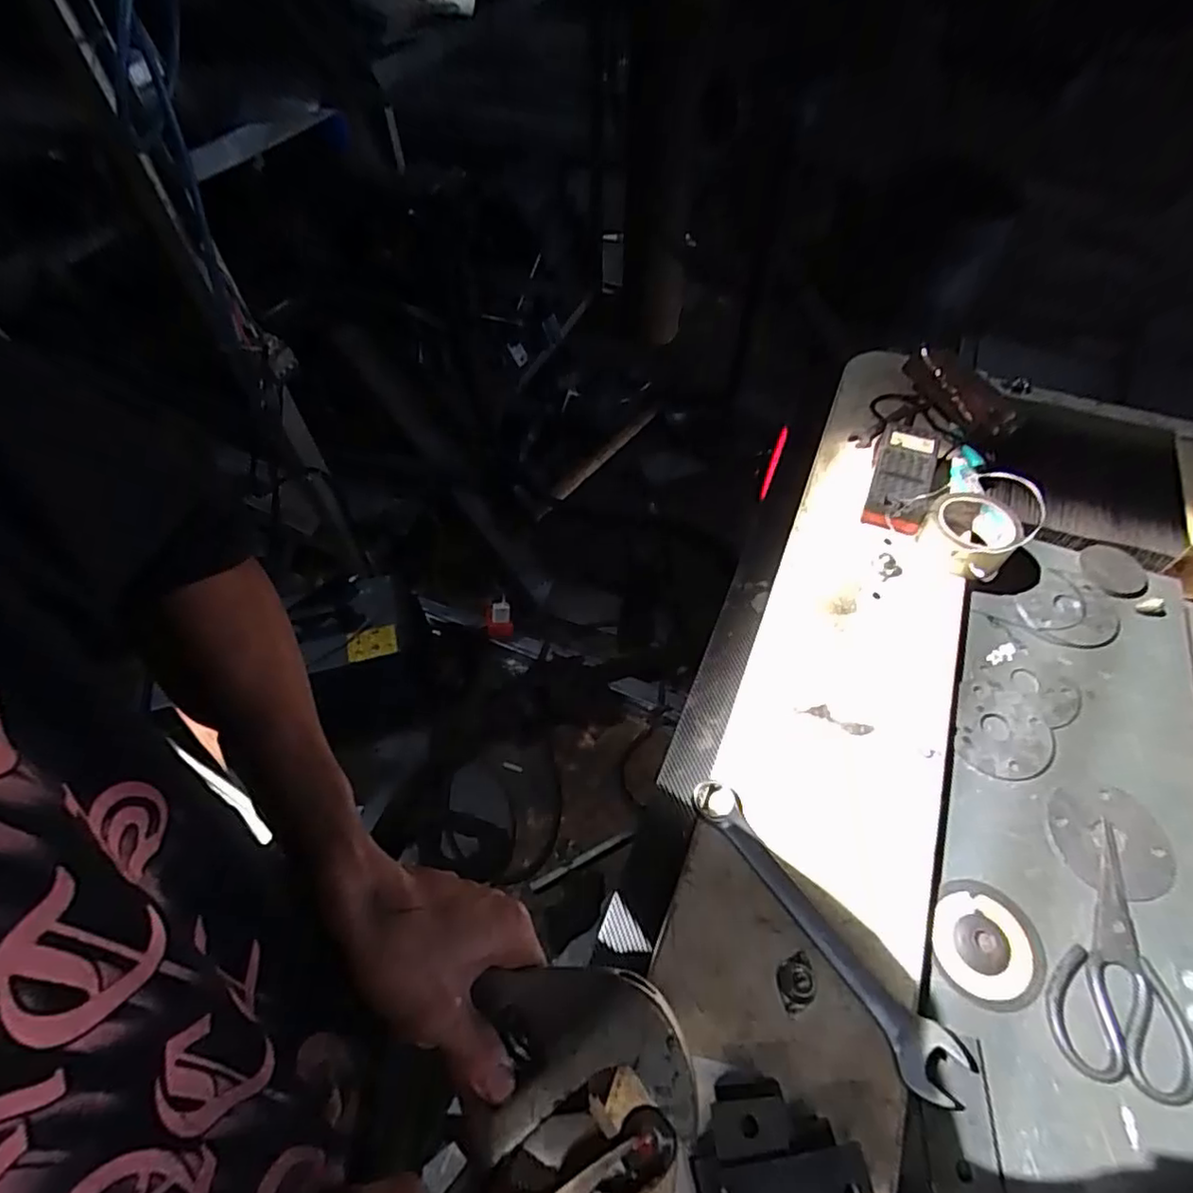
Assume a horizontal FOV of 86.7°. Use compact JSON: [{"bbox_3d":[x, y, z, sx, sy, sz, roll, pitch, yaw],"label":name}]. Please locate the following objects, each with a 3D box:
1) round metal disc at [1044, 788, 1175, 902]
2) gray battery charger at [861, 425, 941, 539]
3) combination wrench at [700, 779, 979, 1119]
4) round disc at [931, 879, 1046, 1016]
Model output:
[{"bbox_3d":[0.495,0.234,0.606,0.107,0.004,0.101,-2,54,0],"label":"round metal disc"},{"bbox_3d":[0.397,-0.159,0.818,0.071,0.033,0.167,13,59,23],"label":"gray battery charger"},{"bbox_3d":[0.192,0.280,0.547,0.053,0.022,0.290,-31,60,-20],"label":"combination wrench"},{"bbox_3d":[0.344,0.305,0.555,0.089,0.004,0.097,0,54,0],"label":"round disc"}]

